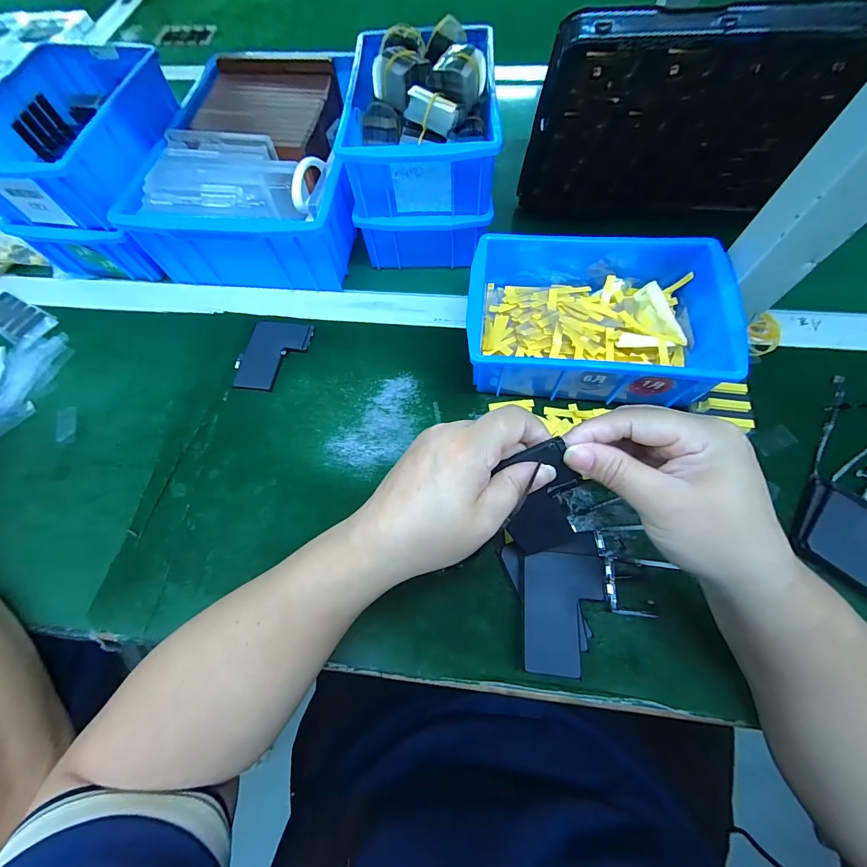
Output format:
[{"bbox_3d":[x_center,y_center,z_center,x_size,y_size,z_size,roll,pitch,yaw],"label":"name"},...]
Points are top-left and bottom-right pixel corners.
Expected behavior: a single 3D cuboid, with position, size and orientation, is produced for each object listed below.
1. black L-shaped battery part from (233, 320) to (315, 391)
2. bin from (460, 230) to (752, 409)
[{"bbox_3d":[-0.156,-0.077,0.356,0.059,0.007,0.079,9,67,7],"label":"black L-shaped battery part"},{"bbox_3d":[0.133,-0.103,0.320,0.202,0.068,0.147,6,67,5],"label":"bin"}]

